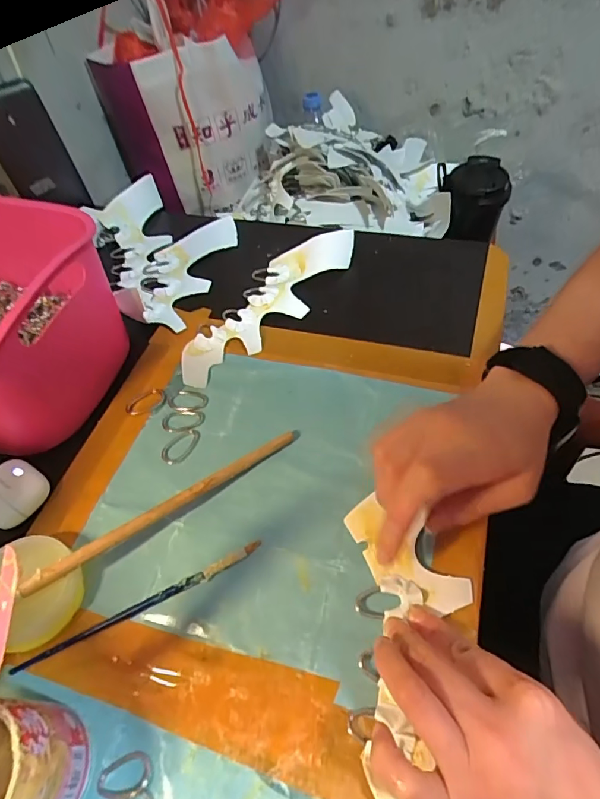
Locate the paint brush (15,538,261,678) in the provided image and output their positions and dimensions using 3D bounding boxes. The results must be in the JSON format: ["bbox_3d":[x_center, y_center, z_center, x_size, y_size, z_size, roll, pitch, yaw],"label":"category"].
[{"bbox_3d":[-0.102,0.134,0.300,0.166,0.008,0.008,-24,56,-14],"label":"paint brush"}]

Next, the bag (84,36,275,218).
[{"bbox_3d":[-0.161,-0.422,0.731,0.250,0.232,0.084,-21,54,-8],"label":"bag"}]

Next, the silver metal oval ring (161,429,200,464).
[{"bbox_3d":[-0.097,0.037,0.373,0.019,0.004,0.036,38,64,26],"label":"silver metal oval ring"}]

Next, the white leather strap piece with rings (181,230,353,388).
[{"bbox_3d":[-0.036,-0.104,0.457,0.075,0.033,0.229,28,62,24],"label":"white leather strap piece with rings"}]

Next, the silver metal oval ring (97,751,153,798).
[{"bbox_3d":[-0.096,0.206,0.251,0.029,0.004,0.019,-18,54,-6],"label":"silver metal oval ring"}]

